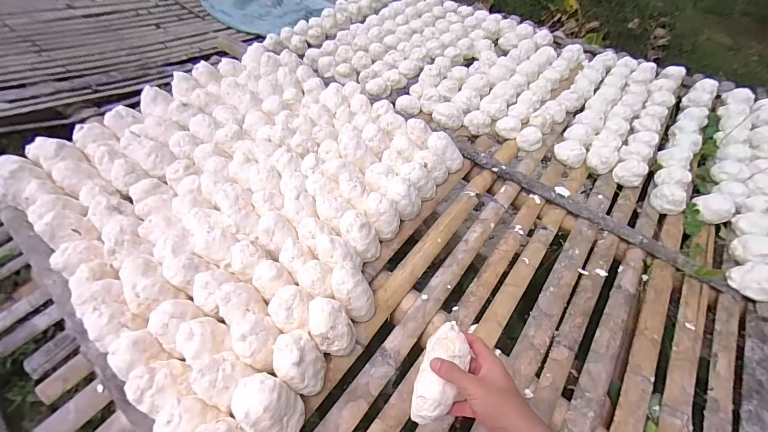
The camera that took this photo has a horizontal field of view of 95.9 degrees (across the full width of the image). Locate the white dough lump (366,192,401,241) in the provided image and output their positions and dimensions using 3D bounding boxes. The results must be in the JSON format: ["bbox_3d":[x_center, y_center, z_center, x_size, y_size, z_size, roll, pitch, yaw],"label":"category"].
[{"bbox_3d":[-0.001,-0.001,0.760,0.074,0.078,0.078,-2,48,-6],"label":"white dough lump"}]

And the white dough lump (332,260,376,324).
[{"bbox_3d":[-0.058,0.146,0.651,0.065,0.101,0.088,-35,59,-30],"label":"white dough lump"}]

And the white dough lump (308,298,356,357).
[{"bbox_3d":[-0.090,0.196,0.605,0.070,0.098,0.080,-13,50,-15],"label":"white dough lump"}]

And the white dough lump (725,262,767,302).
[{"bbox_3d":[0.754,0.131,0.703,0.062,0.052,0.075,-17,51,-19],"label":"white dough lump"}]

